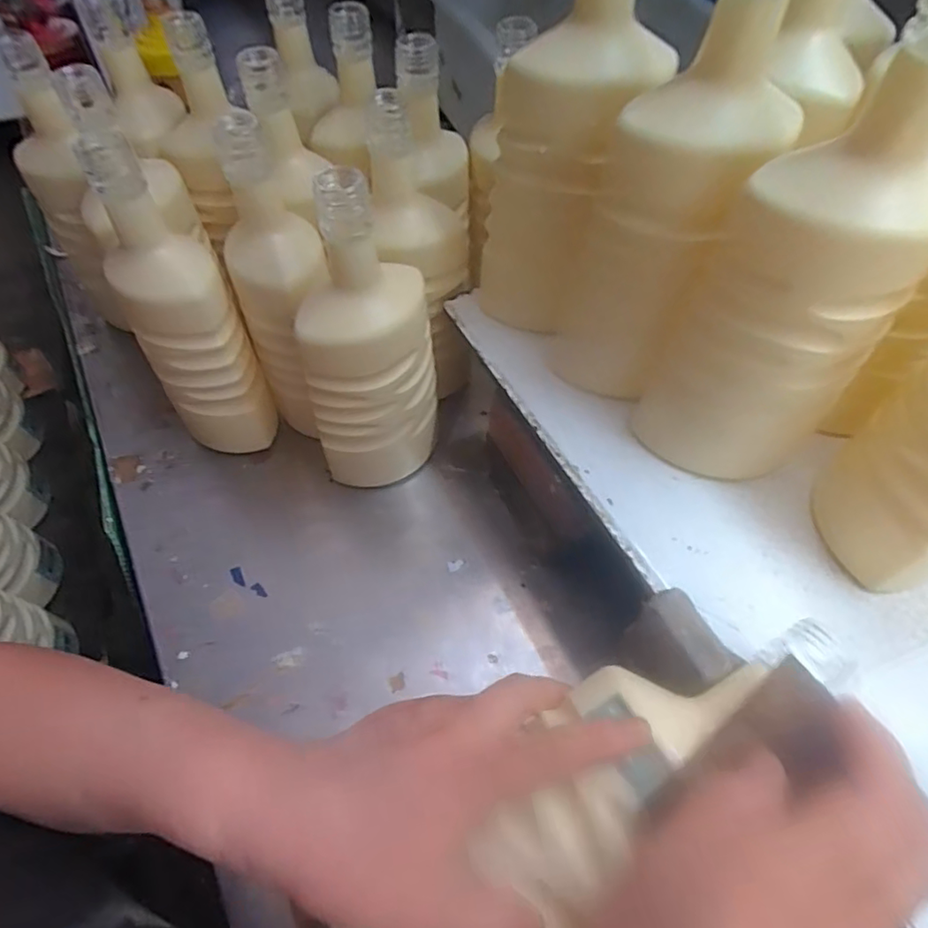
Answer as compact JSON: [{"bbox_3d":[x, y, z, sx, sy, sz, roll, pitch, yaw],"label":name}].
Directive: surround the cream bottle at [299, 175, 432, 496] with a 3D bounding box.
[{"bbox_3d":[-0.064,-0.072,0.426,0.083,0.245,0.070,5,54,1],"label":"cream bottle"}]

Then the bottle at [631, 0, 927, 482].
[{"bbox_3d":[0.161,-0.081,0.292,0.092,0.243,0.061,34,60,21],"label":"bottle"}]

